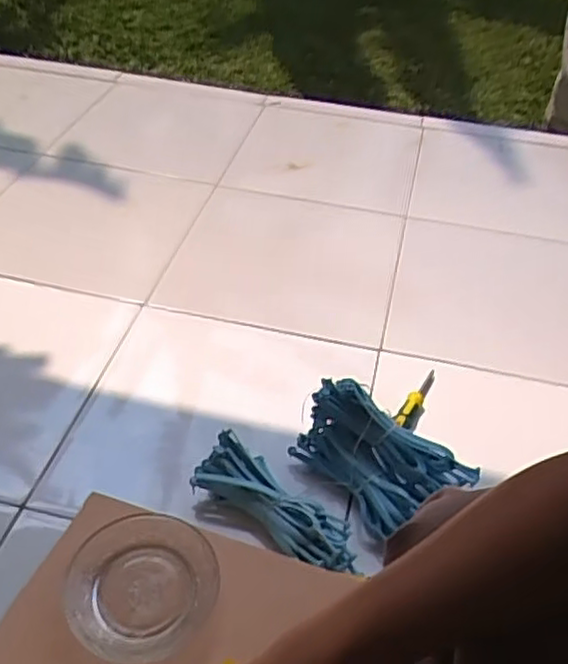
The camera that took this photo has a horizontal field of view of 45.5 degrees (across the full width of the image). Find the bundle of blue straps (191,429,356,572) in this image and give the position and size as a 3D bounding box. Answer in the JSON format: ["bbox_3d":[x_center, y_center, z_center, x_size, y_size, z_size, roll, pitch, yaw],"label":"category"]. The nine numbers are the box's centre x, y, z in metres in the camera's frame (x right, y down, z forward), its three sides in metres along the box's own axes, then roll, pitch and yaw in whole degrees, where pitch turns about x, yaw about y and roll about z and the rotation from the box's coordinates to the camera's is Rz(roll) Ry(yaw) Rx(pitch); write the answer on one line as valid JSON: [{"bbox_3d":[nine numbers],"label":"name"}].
[{"bbox_3d":[-0.004,0.202,0.812,0.214,0.047,0.085,28,49,24],"label":"bundle of blue straps"}]

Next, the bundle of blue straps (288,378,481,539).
[{"bbox_3d":[0.118,0.157,0.846,0.210,0.103,0.114,30,50,25],"label":"bundle of blue straps"}]

